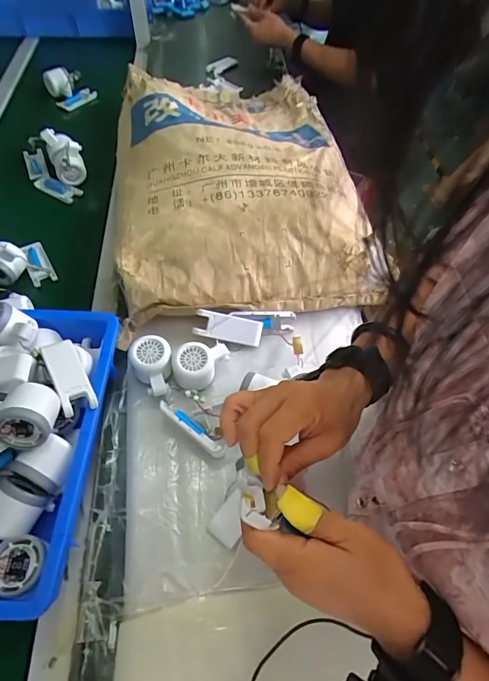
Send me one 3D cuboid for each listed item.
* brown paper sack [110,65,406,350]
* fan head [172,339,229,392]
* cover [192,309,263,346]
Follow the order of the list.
[{"bbox_3d":[-0.019,-0.352,0.810,0.414,0.129,0.707,-4,55,-6],"label":"brown paper sack"},{"bbox_3d":[-0.060,0.032,0.594,0.082,0.045,0.059,-13,57,-11],"label":"fan head"},{"bbox_3d":[-0.024,-0.019,0.634,0.101,0.013,0.040,11,92,-13],"label":"cover"}]

